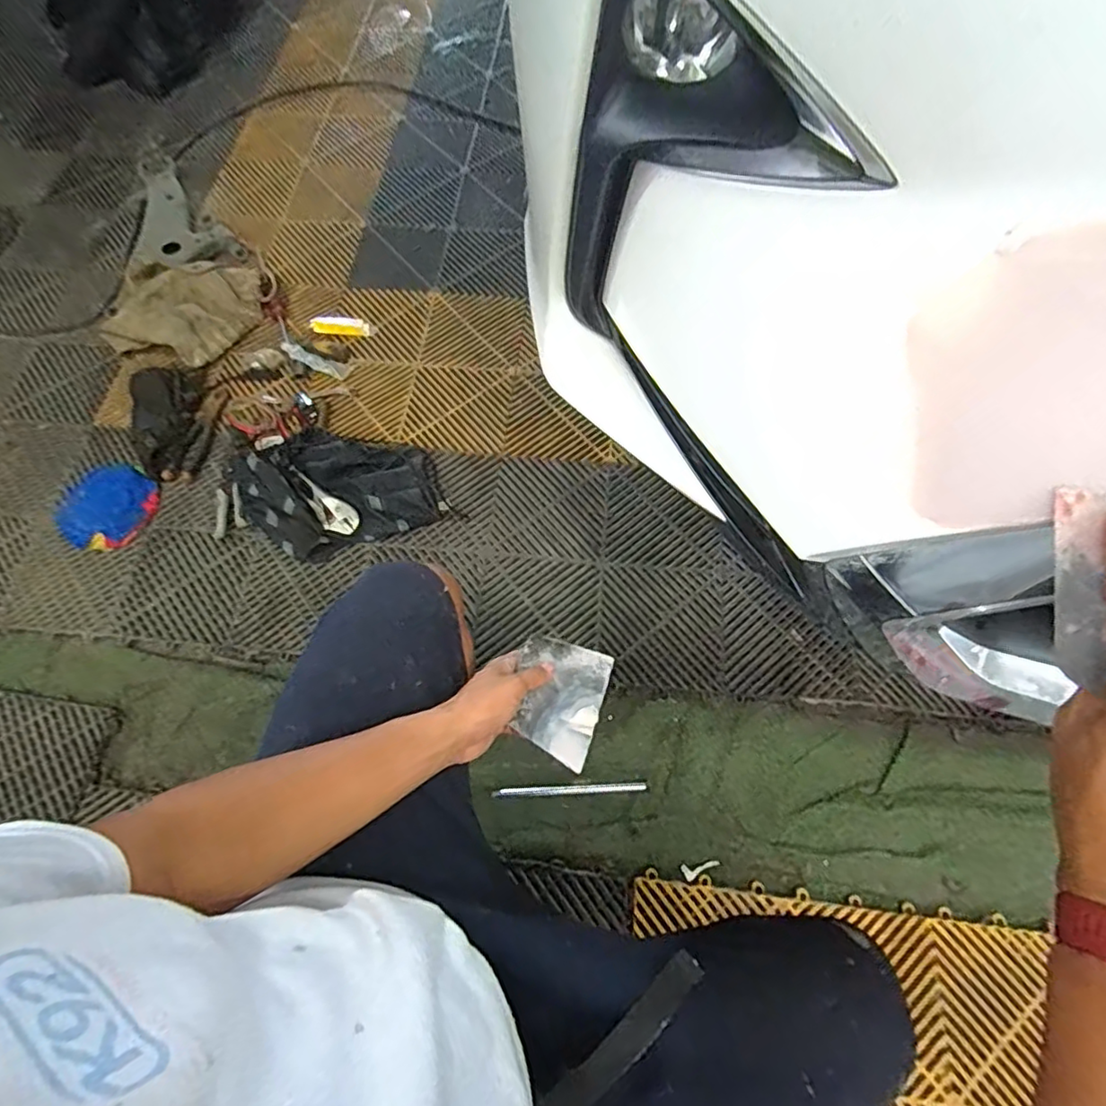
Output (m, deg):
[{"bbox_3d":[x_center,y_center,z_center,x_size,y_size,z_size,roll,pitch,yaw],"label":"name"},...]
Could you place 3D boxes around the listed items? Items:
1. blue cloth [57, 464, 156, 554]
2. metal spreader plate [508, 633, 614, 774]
[{"bbox_3d":[-0.779,-0.081,1.037,0.162,0.020,0.162,37,73,16],"label":"blue cloth"},{"bbox_3d":[0.005,0.147,0.628,0.096,0.007,0.139,25,42,0],"label":"metal spreader plate"}]

